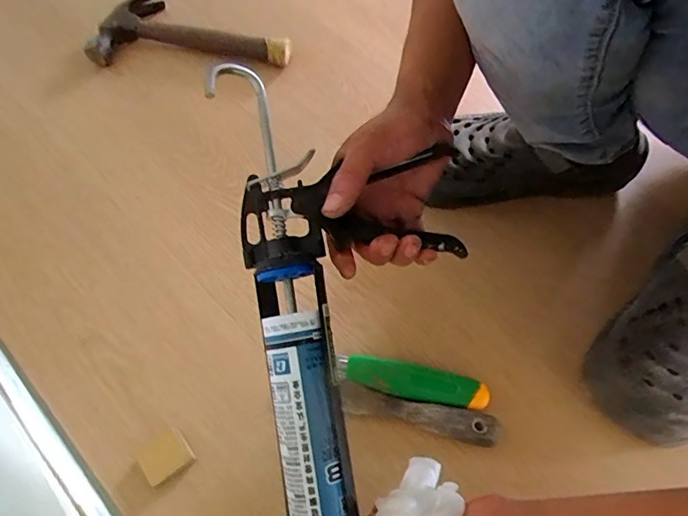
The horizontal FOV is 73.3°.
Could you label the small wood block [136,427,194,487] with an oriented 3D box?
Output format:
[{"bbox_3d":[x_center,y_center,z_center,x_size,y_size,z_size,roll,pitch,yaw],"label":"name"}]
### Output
[{"bbox_3d":[-0.168,0.185,0.434,0.042,0.008,0.036,-33,70,-18],"label":"small wood block"}]

